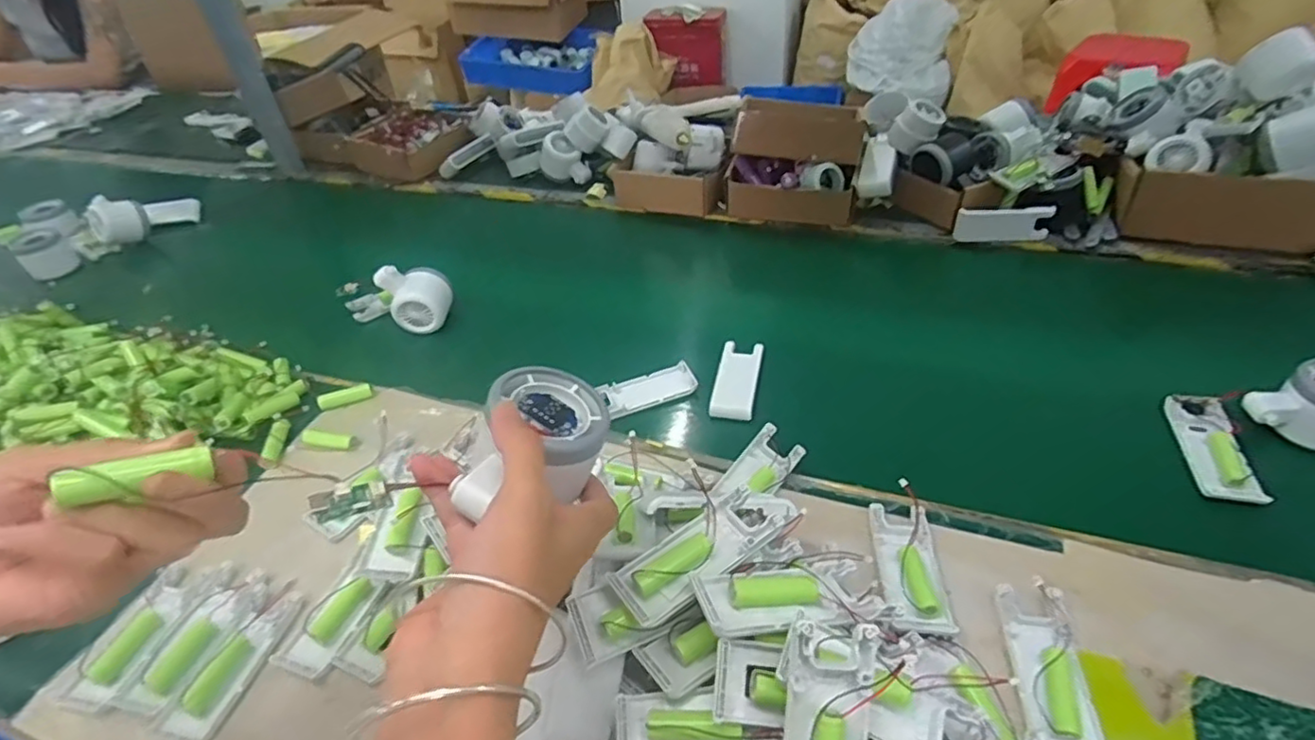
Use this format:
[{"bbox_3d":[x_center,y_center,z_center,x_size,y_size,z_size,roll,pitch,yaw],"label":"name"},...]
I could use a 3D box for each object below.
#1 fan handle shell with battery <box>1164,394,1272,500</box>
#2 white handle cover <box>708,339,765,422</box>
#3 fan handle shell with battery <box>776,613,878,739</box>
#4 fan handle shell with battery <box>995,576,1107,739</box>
[{"bbox_3d":[0.447,0.061,0.514,0.038,0.022,0.108,6,43,13],"label":"fan handle shell with battery"},{"bbox_3d":[0.078,0.009,0.621,0.041,0.017,0.098,6,43,13],"label":"white handle cover"},{"bbox_3d":[0.079,0.169,0.300,0.041,0.019,0.102,3,86,10],"label":"fan handle shell with battery"},{"bbox_3d":[0.235,0.179,0.381,0.042,0.015,0.107,2,42,9],"label":"fan handle shell with battery"}]

